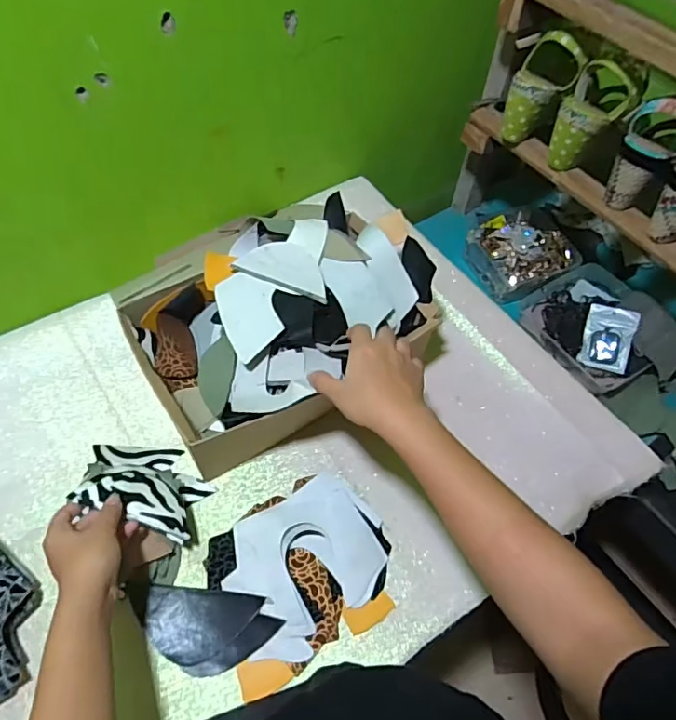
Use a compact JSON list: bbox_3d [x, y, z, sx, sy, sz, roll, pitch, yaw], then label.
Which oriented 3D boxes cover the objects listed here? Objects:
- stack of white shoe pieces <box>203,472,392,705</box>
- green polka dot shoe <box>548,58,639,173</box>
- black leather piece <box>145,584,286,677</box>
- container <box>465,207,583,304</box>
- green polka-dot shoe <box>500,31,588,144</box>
[{"bbox_3d":[-0.038,0.217,0.545,0.190,0.023,0.160,-27,63,-19],"label":"stack of white shoe pieces"},{"bbox_3d":[0.339,-0.325,0.698,0.081,0.129,0.071,27,59,13],"label":"green polka dot shoe"},{"bbox_3d":[-0.127,0.270,0.516,0.130,0.009,0.073,5,61,2],"label":"black leather piece"},{"bbox_3d":[0.331,-0.198,0.941,0.168,0.072,0.164,-24,62,-18],"label":"container"},{"bbox_3d":[0.284,-0.378,0.725,0.081,0.141,0.078,22,58,10],"label":"green polka-dot shoe"}]

